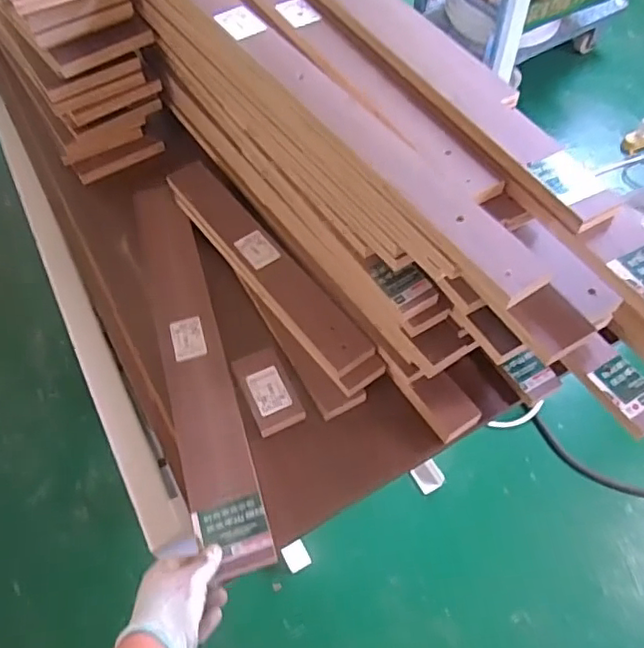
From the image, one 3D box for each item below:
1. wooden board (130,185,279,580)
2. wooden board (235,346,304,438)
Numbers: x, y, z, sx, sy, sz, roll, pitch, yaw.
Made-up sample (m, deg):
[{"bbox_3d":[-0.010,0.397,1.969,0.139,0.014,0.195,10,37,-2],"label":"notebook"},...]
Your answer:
[{"bbox_3d":[-0.175,0.025,0.788,0.080,0.020,0.604,-13,55,-12],"label":"wooden board"},{"bbox_3d":[-0.067,0.079,0.734,0.060,0.016,0.113,-22,59,-11],"label":"wooden board"}]

